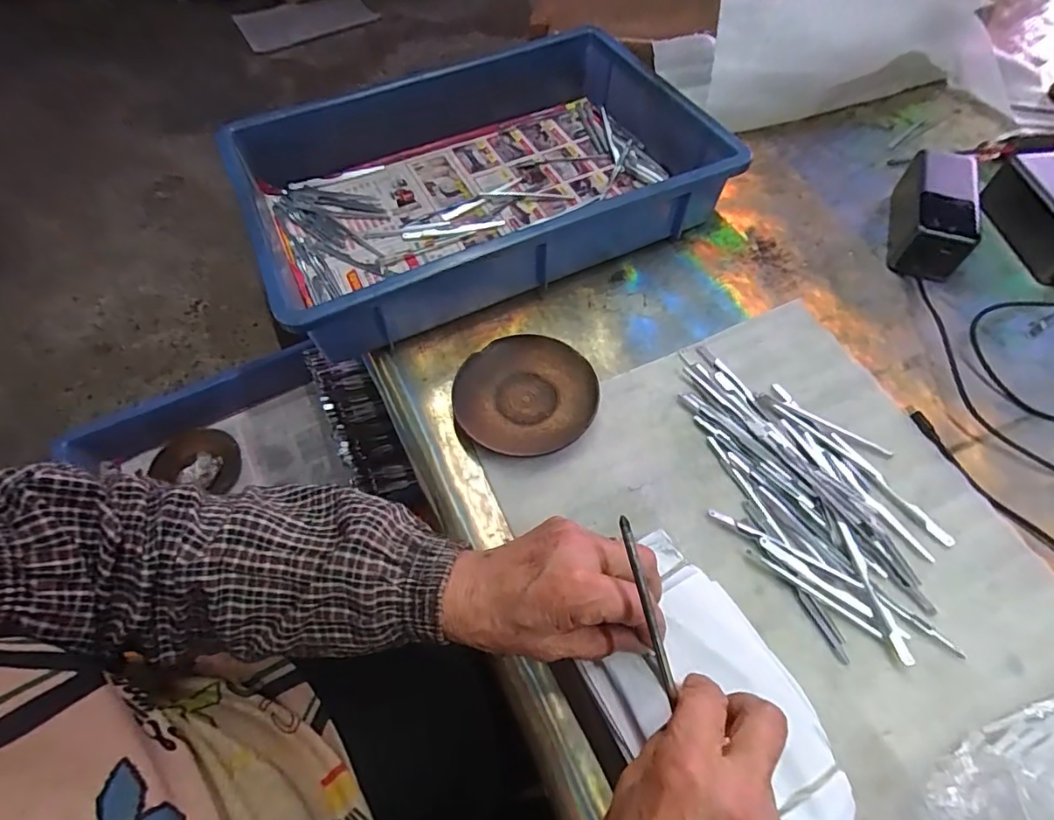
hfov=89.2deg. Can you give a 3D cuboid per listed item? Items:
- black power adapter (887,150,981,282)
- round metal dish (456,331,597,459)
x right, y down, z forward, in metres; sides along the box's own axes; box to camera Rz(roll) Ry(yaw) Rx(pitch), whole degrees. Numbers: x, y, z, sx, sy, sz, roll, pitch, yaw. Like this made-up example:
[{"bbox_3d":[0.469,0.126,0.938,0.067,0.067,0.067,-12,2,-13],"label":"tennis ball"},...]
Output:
[{"bbox_3d":[0.390,-0.189,0.511,0.053,0.053,0.141,18,60,12],"label":"black power adapter"},{"bbox_3d":[0.000,-0.013,0.433,0.110,0.015,0.112,0,58,1],"label":"round metal dish"}]

